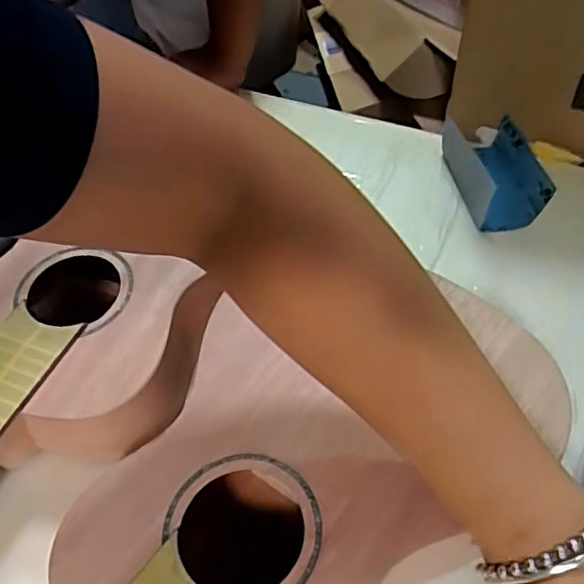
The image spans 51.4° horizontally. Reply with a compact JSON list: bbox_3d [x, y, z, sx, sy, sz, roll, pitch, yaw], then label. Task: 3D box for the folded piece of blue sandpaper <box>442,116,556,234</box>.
[{"bbox_3d":[0.175,-0.115,0.532,0.062,0.049,0.125,-5,51,-3],"label":"folded piece of blue sandpaper"}]

